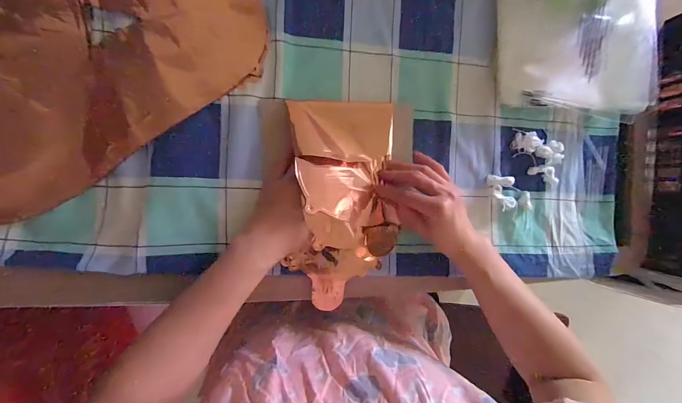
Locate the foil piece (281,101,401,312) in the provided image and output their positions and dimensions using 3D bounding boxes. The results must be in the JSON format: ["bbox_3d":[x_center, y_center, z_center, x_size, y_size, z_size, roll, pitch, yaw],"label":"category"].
[{"bbox_3d":[0.002,0.003,0.370,0.124,0.022,0.248,1,91,-10],"label":"foil piece"}]

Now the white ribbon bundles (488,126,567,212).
[{"bbox_3d":[0.253,-0.037,0.409,0.087,0.017,0.108,26,87,-10],"label":"white ribbon bundles"}]

